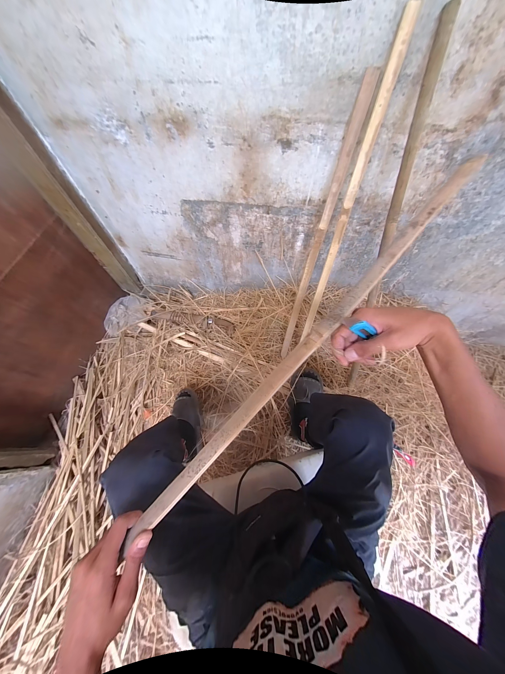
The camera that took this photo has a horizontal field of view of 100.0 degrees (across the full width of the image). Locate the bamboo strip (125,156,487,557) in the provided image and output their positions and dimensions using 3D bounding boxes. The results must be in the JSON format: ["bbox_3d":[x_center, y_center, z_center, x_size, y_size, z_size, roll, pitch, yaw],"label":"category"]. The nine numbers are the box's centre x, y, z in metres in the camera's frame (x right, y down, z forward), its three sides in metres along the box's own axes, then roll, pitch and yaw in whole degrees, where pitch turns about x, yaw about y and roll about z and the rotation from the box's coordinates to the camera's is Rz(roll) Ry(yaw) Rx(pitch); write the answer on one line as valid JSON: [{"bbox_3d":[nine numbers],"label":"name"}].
[{"bbox_3d":[0.097,-0.004,0.319,0.739,0.010,0.034,-47,49,-4],"label":"bamboo strip"}]

